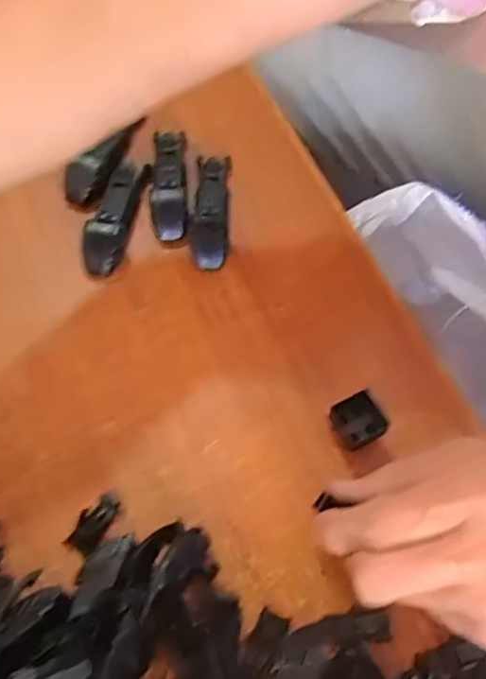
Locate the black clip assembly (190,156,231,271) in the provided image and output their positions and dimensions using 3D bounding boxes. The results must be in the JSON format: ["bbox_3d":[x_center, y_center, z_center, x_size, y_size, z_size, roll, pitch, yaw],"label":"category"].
[{"bbox_3d":[-0.017,-0.068,0.350,0.018,0.009,0.069,2,61,0],"label":"black clip assembly"}]

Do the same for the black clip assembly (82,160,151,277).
[{"bbox_3d":[-0.065,-0.065,0.344,0.020,0.012,0.071,13,62,6],"label":"black clip assembly"}]

